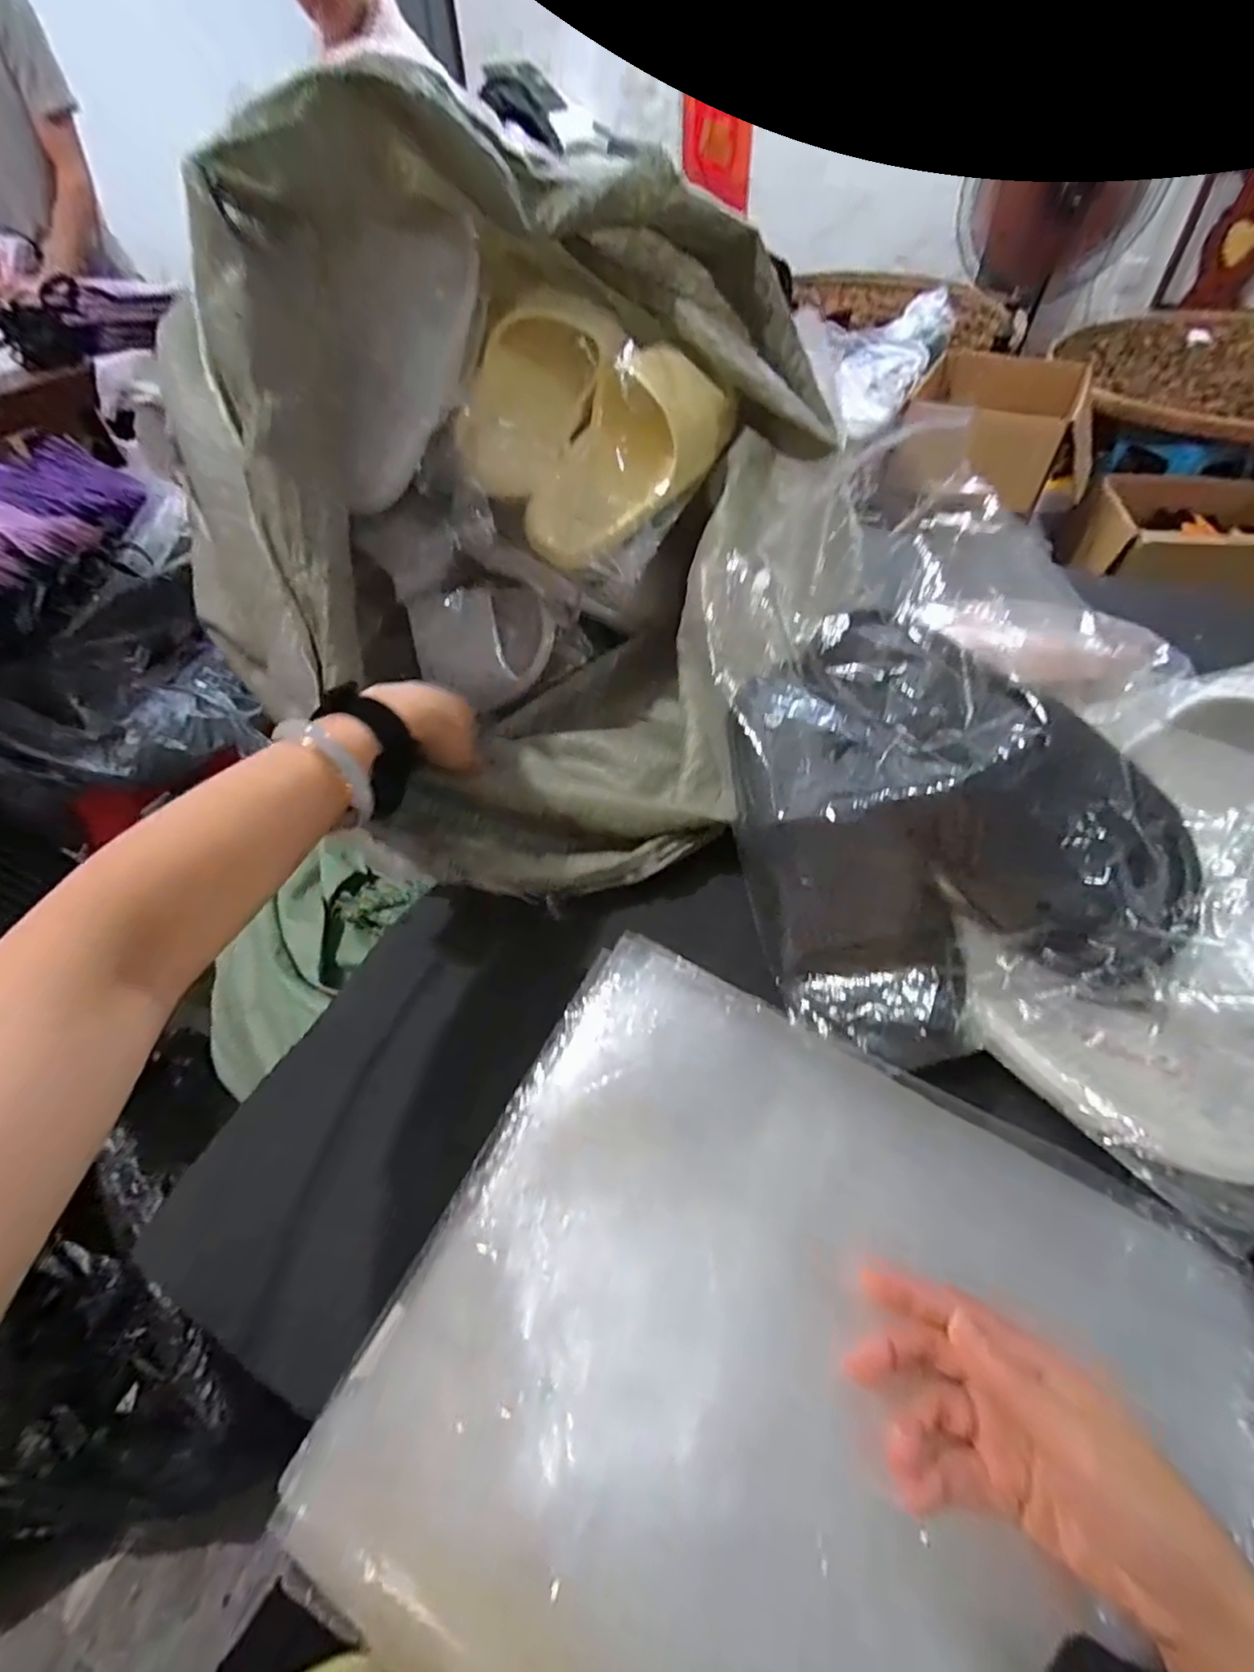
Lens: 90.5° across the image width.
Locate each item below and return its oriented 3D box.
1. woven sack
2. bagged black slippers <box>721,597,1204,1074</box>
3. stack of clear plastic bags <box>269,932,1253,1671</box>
[{"bbox_3d":[-0.053,-0.257,0.477,0.327,0.376,0.491,12,53,13],"label":"woven sack"},{"bbox_3d":[0.158,-0.005,0.372,0.214,0.070,0.245,-41,81,22],"label":"bagged black slippers"},{"bbox_3d":[0.084,0.250,0.281,0.380,0.040,0.304,25,56,18],"label":"stack of clear plastic bags"}]

